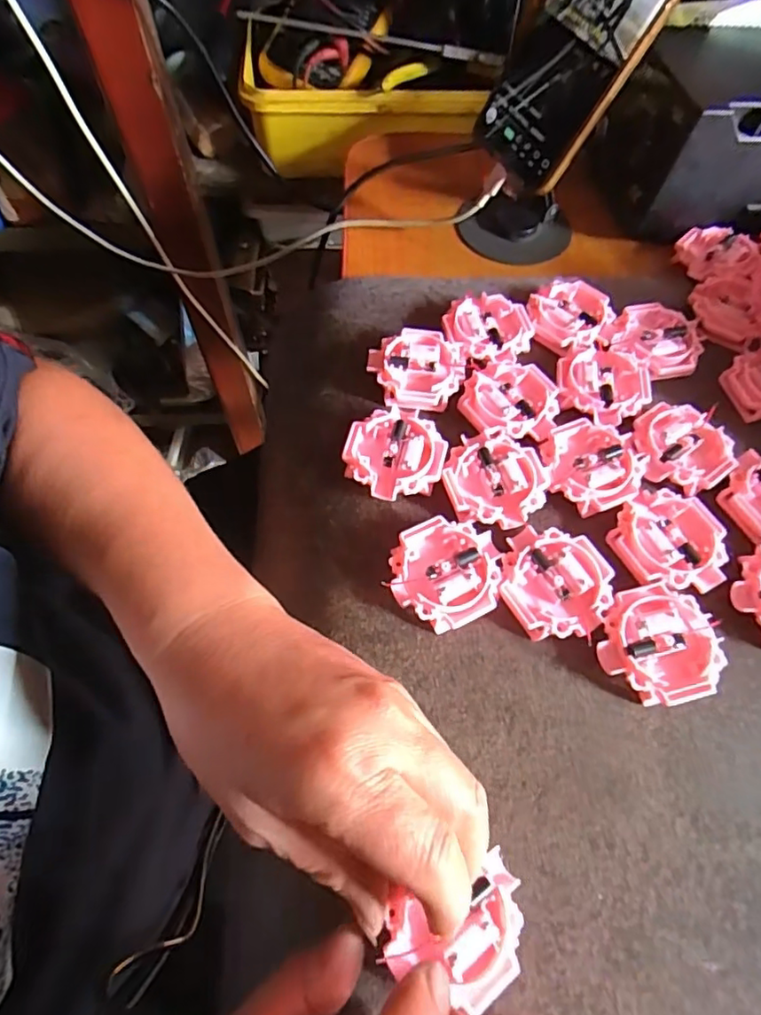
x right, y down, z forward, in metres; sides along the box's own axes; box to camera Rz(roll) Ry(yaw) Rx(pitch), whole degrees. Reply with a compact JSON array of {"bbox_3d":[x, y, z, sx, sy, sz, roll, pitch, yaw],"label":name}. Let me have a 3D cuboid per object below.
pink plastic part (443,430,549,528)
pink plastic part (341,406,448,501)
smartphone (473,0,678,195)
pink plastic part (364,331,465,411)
[{"bbox_3d":[0.060,-0.015,0.300,0.051,0.012,0.054,1,64,-1],"label":"pink plastic part"},{"bbox_3d":[0.008,-0.027,0.307,0.052,0.018,0.050,1,64,-1],"label":"pink plastic part"},{"bbox_3d":[0.117,-0.269,0.310,0.014,0.168,0.077,-9,58,-42],"label":"smartphone"},{"bbox_3d":[0.021,-0.079,0.334,0.053,0.017,0.050,1,64,-1],"label":"pink plastic part"}]

